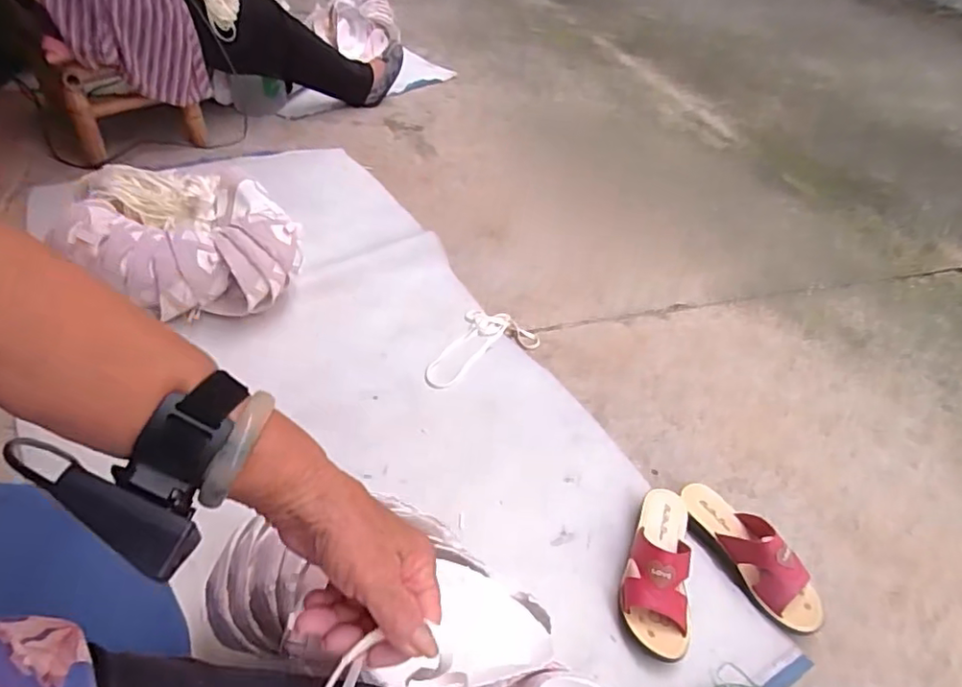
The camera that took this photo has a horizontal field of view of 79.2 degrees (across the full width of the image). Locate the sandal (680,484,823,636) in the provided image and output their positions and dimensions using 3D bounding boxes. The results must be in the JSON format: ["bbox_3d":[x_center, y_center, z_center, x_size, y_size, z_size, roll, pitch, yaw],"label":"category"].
[{"bbox_3d":[0.373,0.283,0.804,0.081,0.068,0.227,-22,51,-28],"label":"sandal"}]

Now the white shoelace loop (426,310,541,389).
[{"bbox_3d":[-0.016,-0.002,1.095,0.235,0.018,0.135,-22,51,-28],"label":"white shoelace loop"}]

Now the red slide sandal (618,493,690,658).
[{"bbox_3d":[0.236,0.287,0.770,0.084,0.074,0.221,14,44,6],"label":"red slide sandal"}]

